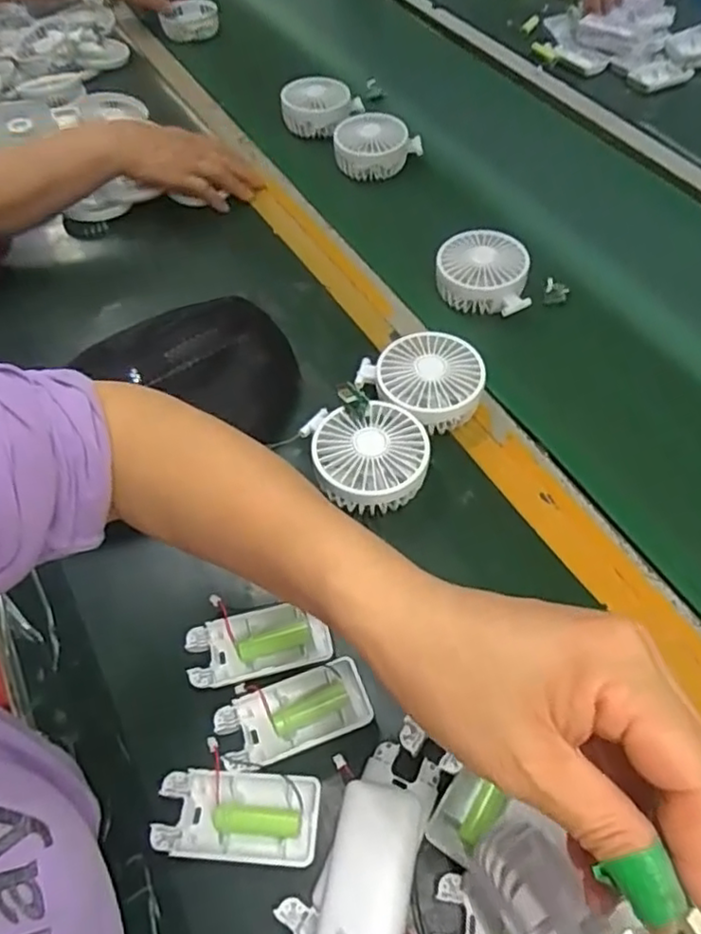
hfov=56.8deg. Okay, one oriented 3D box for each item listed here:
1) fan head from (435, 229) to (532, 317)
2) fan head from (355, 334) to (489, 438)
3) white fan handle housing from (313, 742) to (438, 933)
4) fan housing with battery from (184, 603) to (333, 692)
[{"bbox_3d":[0.130,-0.194,0.652,0.087,0.042,0.092,1,54,0],"label":"fan head"},{"bbox_3d":[0.065,-0.070,0.555,0.092,0.050,0.087,0,54,0],"label":"fan head"},{"bbox_3d":[0.013,0.214,0.357,0.047,0.026,0.111,16,56,11],"label":"white fan handle housing"},{"bbox_3d":[-0.063,0.124,0.448,0.095,0.018,0.046,-9,55,-7],"label":"fan housing with battery"}]

